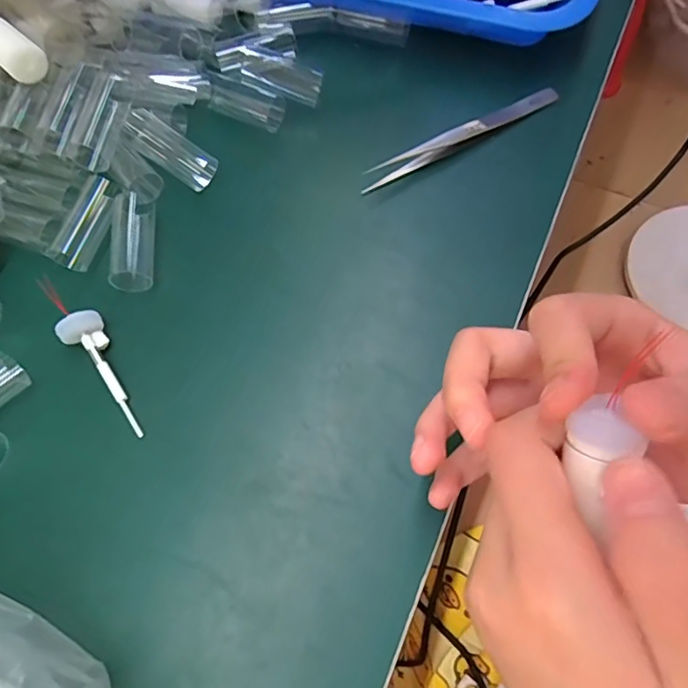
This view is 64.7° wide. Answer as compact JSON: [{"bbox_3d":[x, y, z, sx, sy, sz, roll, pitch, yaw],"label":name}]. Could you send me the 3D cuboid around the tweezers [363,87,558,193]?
[{"bbox_3d":[0.067,-0.116,0.306,0.127,0.013,0.014,-27,71,-8],"label":"tweezers"}]

